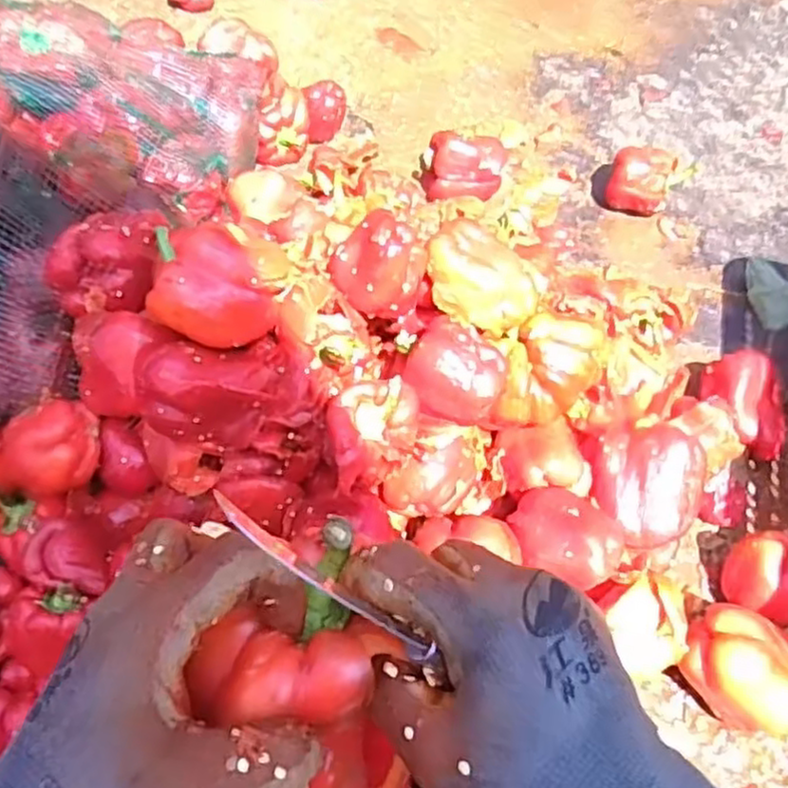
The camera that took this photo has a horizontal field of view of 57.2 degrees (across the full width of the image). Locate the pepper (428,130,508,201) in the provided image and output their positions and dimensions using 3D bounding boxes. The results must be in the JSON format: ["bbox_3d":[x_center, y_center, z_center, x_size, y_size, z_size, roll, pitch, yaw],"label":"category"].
[{"bbox_3d":[0.097,-0.310,0.991,0.106,0.086,0.095,4,59,1],"label":"pepper"}]

